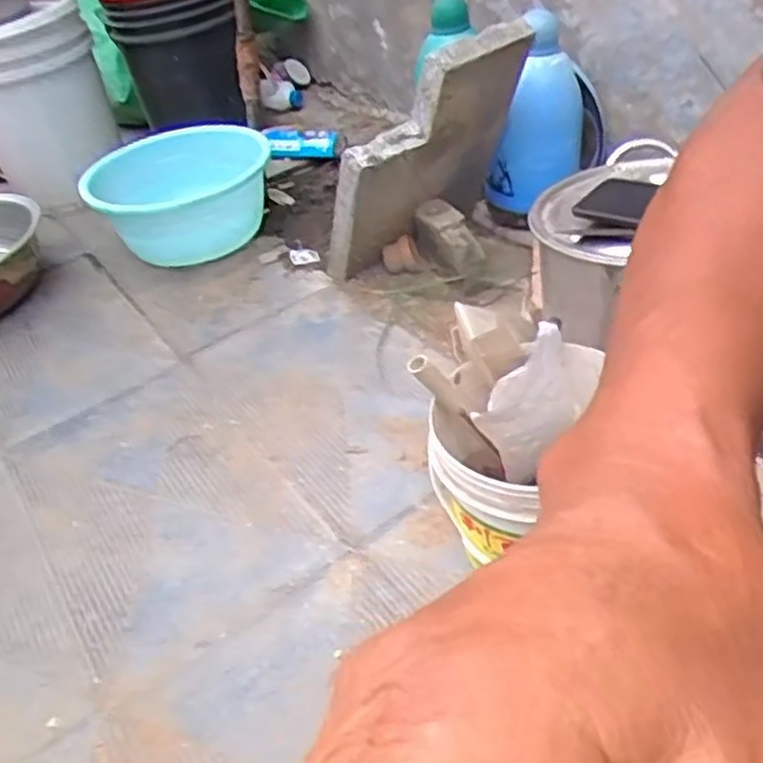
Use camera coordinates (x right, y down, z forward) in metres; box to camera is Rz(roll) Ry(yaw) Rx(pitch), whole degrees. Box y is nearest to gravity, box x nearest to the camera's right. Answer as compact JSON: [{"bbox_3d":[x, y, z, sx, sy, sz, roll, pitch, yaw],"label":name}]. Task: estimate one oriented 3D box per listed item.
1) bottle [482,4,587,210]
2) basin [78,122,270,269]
[{"bbox_3d":[0.268,-0.460,1.338,0.170,0.298,0.110,-36,45,-29],"label":"bottle"},{"bbox_3d":[-0.343,-0.336,1.434,0.259,0.187,0.350,22,49,28],"label":"basin"}]

